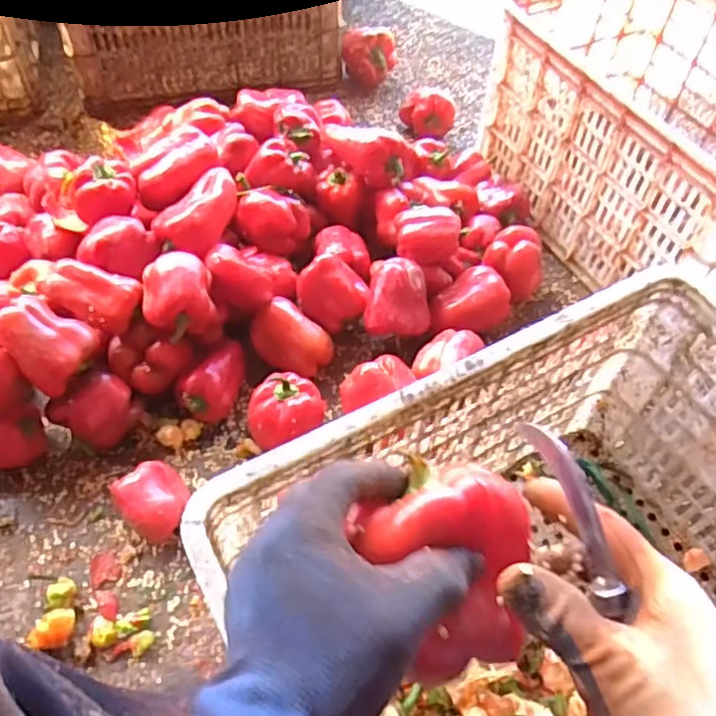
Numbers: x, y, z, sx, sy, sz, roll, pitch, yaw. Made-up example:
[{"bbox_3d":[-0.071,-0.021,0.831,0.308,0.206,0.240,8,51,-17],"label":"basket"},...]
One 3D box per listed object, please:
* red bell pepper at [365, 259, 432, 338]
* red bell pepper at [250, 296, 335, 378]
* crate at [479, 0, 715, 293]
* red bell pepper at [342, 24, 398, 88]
[{"bbox_3d":[0.054,-0.080,0.839,0.082,0.062,0.091,8,53,2],"label":"red bell pepper"},{"bbox_3d":[-0.085,-0.024,0.839,0.102,0.066,0.073,37,93,-9],"label":"red bell pepper"},{"bbox_3d":[0.434,-0.308,0.930,0.300,0.254,0.486,-22,58,-19],"label":"crate"},{"bbox_3d":[0.021,-0.573,1.228,0.087,0.081,0.082,2,53,-3],"label":"red bell pepper"}]

